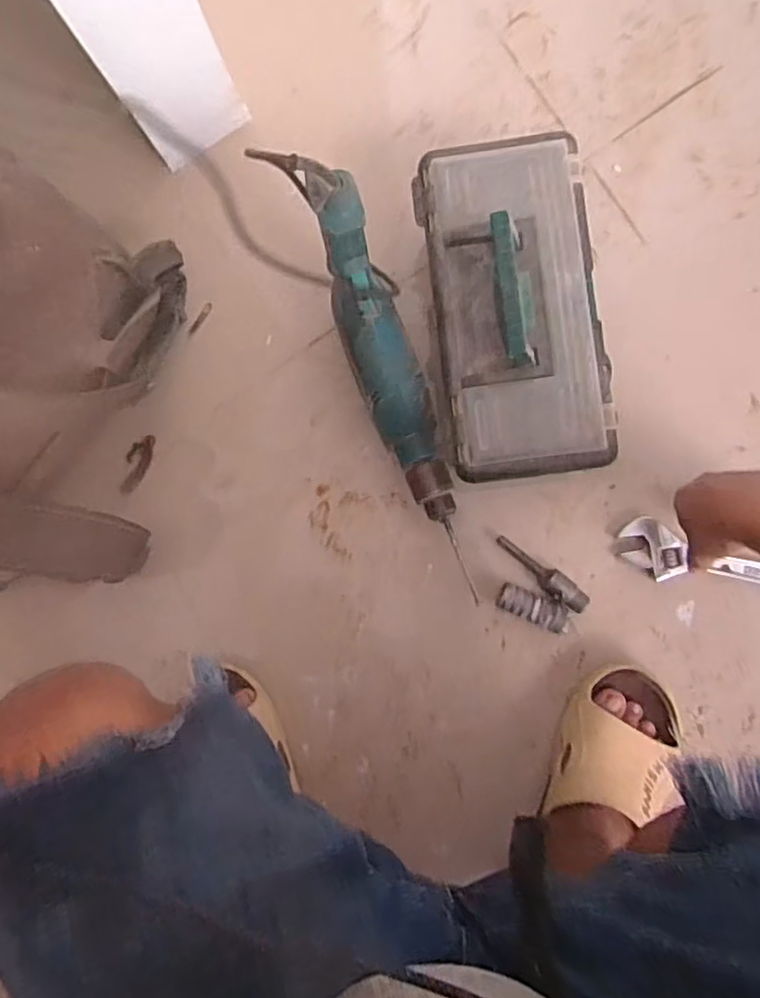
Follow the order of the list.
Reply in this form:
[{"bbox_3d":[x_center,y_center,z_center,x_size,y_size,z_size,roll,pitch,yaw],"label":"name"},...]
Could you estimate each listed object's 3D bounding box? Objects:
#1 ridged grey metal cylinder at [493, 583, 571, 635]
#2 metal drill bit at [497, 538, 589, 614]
[{"bbox_3d":[0.153,0.110,0.655,0.070,0.024,0.028,24,91,5],"label":"ridged grey metal cylinder"},{"bbox_3d":[0.164,0.075,0.654,0.109,0.021,0.024,40,93,4],"label":"metal drill bit"}]

